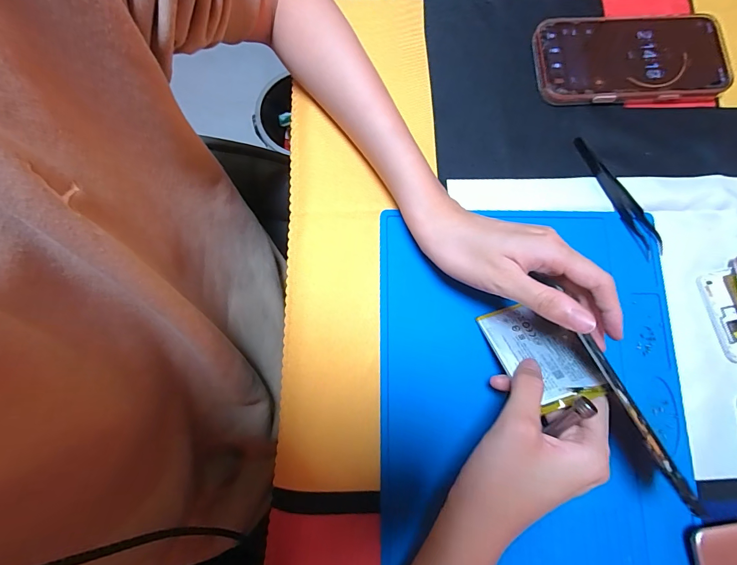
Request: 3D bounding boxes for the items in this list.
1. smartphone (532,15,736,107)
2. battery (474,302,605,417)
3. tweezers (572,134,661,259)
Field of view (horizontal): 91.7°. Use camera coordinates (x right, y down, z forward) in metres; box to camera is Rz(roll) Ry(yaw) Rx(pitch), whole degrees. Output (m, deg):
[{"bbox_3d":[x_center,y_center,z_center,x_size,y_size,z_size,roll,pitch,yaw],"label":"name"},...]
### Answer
[{"bbox_3d":[0.235,-0.200,0.324,0.165,0.017,0.082,0,78,-1],"label":"smartphone"},{"bbox_3d":[0.121,0.048,0.254,0.053,0.004,0.080,-20,48,-2],"label":"battery"},{"bbox_3d":[0.210,-0.074,0.301,0.016,0.007,0.114,-25,80,-5],"label":"tweezers"}]

